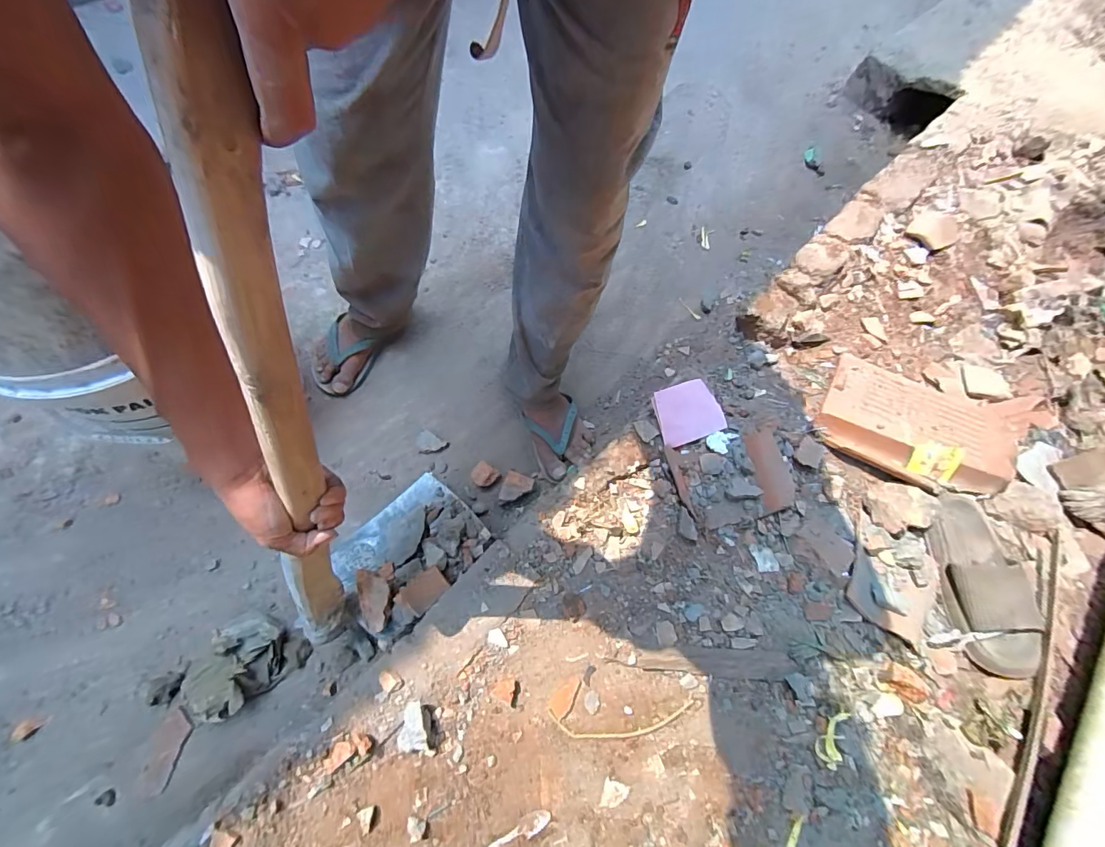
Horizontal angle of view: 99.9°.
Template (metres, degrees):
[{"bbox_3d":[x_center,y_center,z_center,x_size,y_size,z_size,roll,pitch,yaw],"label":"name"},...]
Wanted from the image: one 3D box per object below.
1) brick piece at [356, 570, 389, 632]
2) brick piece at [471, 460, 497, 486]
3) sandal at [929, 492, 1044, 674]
[{"bbox_3d":[-0.251,0.245,0.650,0.039,0.018,0.086,-15,68,-12],"label":"brick piece"},{"bbox_3d":[-0.129,0.095,0.863,0.043,0.023,0.041,31,67,9],"label":"brick piece"},{"bbox_3d":[0.646,0.227,0.692,0.108,0.049,0.261,8,64,3],"label":"sandal"}]

